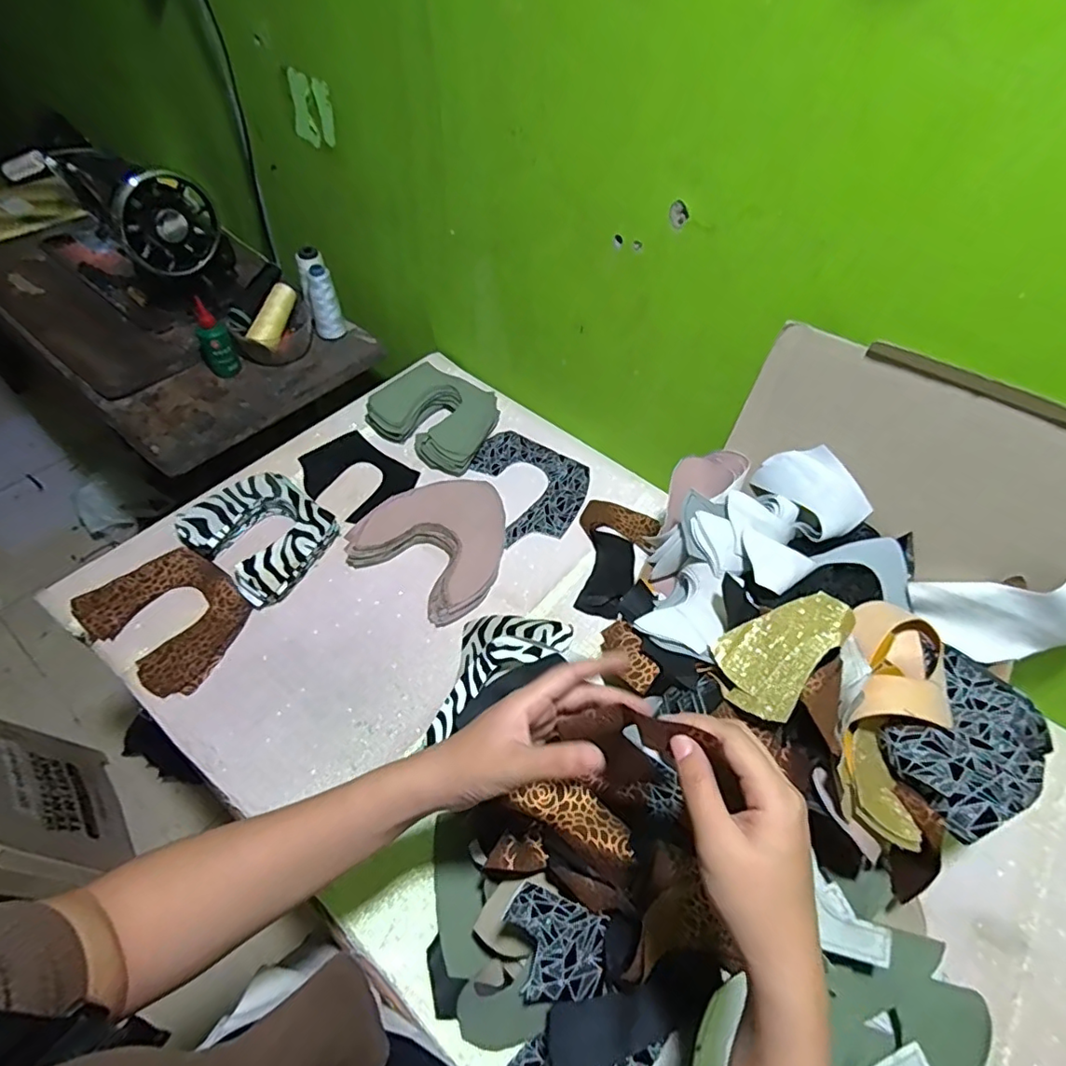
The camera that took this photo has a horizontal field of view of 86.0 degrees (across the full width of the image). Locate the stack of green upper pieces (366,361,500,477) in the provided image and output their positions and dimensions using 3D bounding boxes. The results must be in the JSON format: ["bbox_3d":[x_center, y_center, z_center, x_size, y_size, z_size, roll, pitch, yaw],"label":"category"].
[{"bbox_3d":[-0.138,-0.168,0.823,0.166,0.049,0.135,28,56,15],"label":"stack of green upper pieces"}]

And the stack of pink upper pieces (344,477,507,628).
[{"bbox_3d":[-0.112,0.006,0.705,0.174,0.029,0.178,32,57,18],"label":"stack of pink upper pieces"}]

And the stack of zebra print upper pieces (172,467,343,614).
[{"bbox_3d":[-0.328,-0.002,0.689,0.164,0.046,0.138,31,57,16],"label":"stack of zebra print upper pieces"}]

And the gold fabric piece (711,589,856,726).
[{"bbox_3d":[0.208,0.096,0.485,0.077,0.016,0.127,23,61,44],"label":"gold fabric piece"}]

